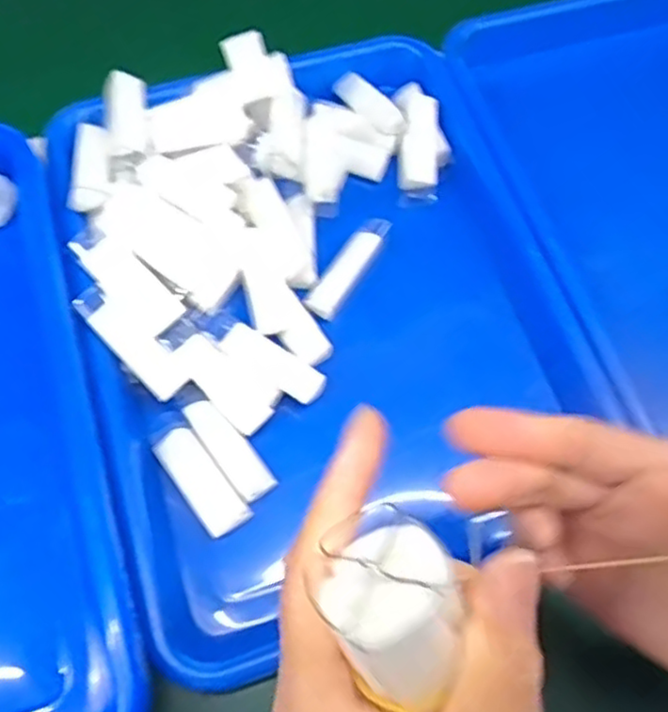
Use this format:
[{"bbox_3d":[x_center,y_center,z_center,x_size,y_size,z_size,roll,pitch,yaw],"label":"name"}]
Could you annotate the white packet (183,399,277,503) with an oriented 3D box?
[{"bbox_3d":[-0.052,0.046,0.344,0.018,0.011,0.056,-35,72,-16],"label":"white packet"}]

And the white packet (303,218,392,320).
[{"bbox_3d":[0.008,-0.051,0.387,0.019,0.013,0.066,32,69,11],"label":"white packet"}]

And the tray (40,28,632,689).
[{"bbox_3d":[-0.009,-0.028,0.385,0.246,0.071,0.309,-18,68,-10],"label":"tray"}]

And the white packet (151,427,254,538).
[{"bbox_3d":[-0.065,0.061,0.336,0.022,0.006,0.056,-36,73,-17],"label":"white packet"}]

